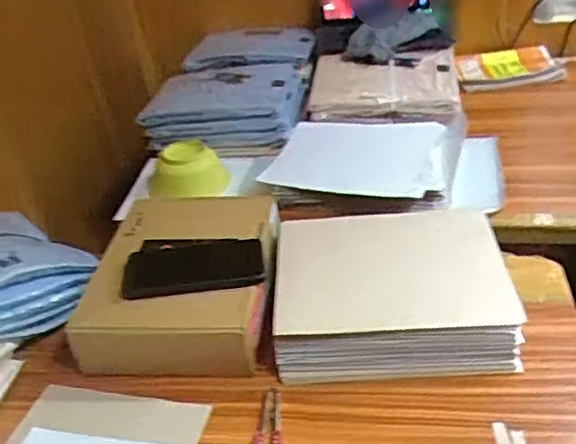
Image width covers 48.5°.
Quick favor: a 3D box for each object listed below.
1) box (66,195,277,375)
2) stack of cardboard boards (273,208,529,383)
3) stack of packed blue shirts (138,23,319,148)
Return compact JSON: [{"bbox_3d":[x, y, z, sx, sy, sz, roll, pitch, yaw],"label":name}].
[{"bbox_3d":[-0.127,0.070,0.810,0.219,0.081,0.275,0,35,9],"label":"box"},{"bbox_3d":[0.120,0.077,0.763,0.262,0.079,0.222,-3,35,4],"label":"stack of cardboard boards"},{"bbox_3d":[-0.104,-0.282,1.246,0.272,0.104,0.367,-1,35,10],"label":"stack of packed blue shirts"}]

